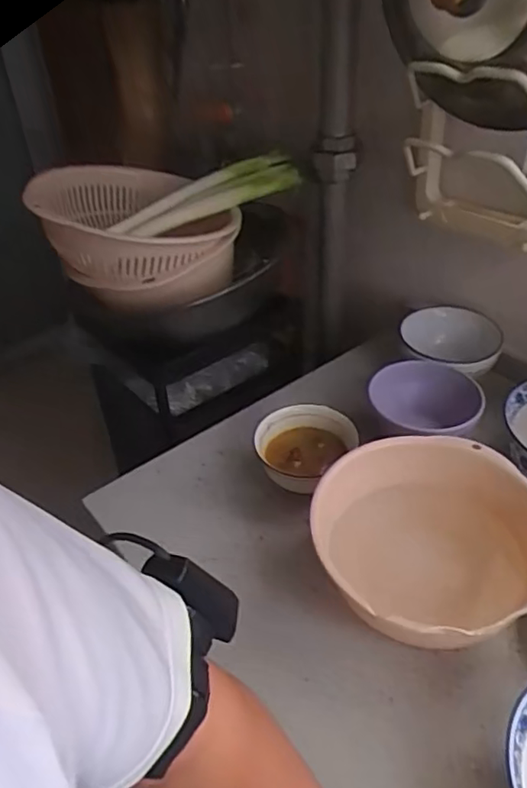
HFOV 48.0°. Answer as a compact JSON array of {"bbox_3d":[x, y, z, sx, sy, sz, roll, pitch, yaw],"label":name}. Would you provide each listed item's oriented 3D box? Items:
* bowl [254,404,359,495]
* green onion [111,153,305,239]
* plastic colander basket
[{"bbox_3d":[0.049,0.071,0.718,0.097,0.067,0.117,28,48,32],"label":"bowl"},{"bbox_3d":[-0.085,-0.284,0.859,0.273,0.045,0.069,-23,41,-3],"label":"green onion"},{"bbox_3d":[-0.172,-0.226,0.805,0.240,0.110,0.282,-20,42,-19],"label":"plastic colander basket"}]

